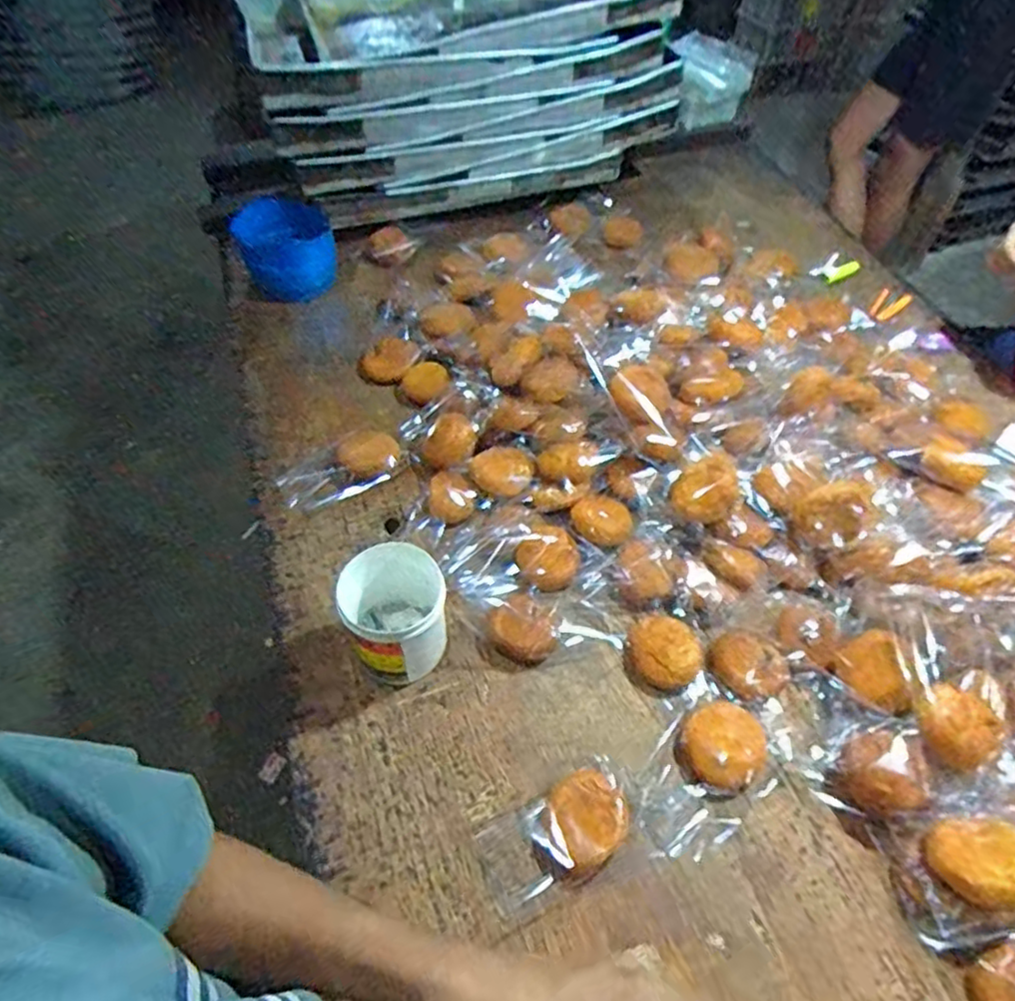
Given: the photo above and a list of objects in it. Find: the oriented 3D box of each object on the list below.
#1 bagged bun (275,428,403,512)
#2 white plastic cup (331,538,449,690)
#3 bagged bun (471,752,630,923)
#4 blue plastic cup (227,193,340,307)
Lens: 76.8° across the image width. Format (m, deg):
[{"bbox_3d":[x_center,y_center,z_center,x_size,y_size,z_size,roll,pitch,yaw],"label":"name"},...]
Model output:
[{"bbox_3d":[-0.228,-0.044,0.893,0.114,0.036,0.172,38,62,24],"label":"bagged bun"},{"bbox_3d":[-0.125,0.128,0.709,0.101,0.130,0.109,1,54,-1],"label":"white plastic cup"},{"bbox_3d":[0.051,0.324,0.626,0.157,0.035,0.089,-23,58,-17],"label":"bagged bun"},{"bbox_3d":[-0.386,-0.441,1.134,0.154,0.130,0.145,1,54,-1],"label":"blue plastic cup"}]

